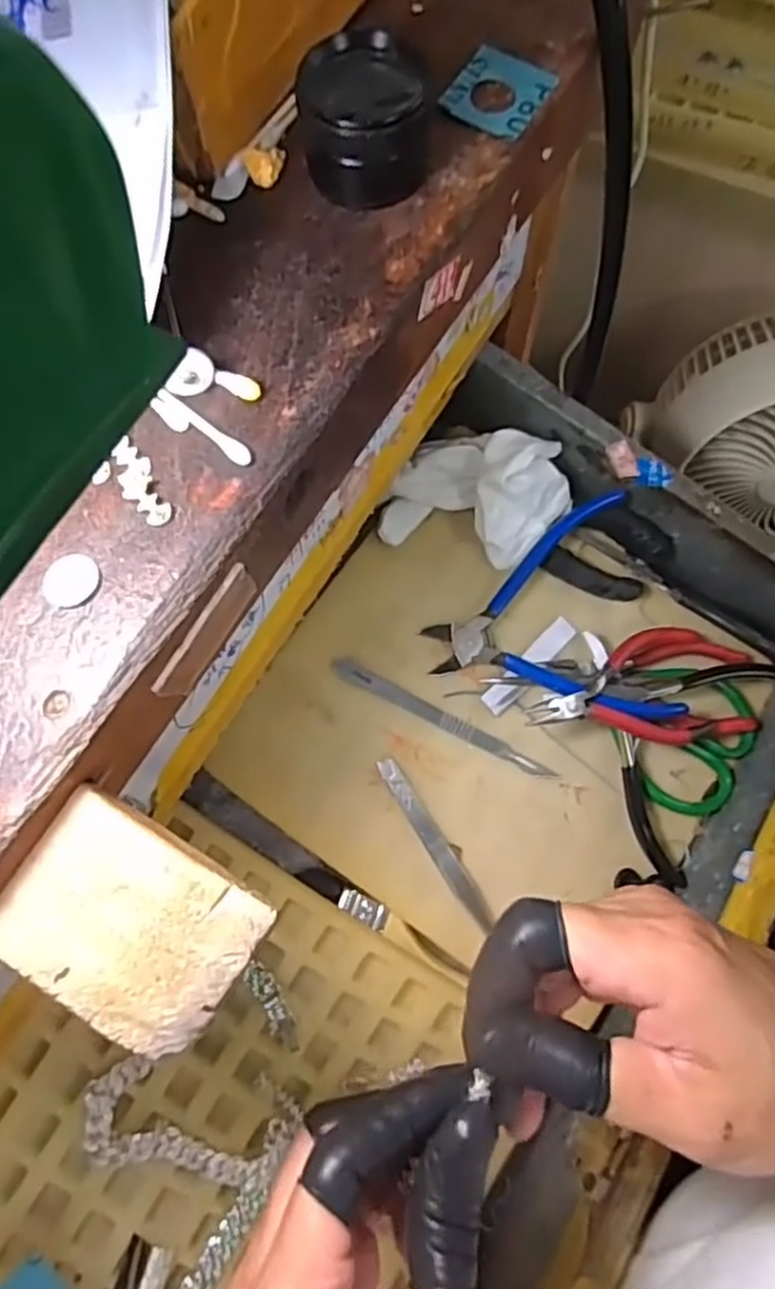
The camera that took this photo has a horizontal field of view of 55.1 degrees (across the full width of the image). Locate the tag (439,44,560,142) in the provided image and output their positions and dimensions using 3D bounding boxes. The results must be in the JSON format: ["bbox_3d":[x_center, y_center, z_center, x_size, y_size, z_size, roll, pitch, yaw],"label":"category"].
[{"bbox_3d":[0.039,-0.191,0.255,0.031,0.004,0.035,31,75,11],"label":"tag"}]

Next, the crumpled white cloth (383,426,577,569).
[{"bbox_3d":[0.052,-0.082,0.417,0.113,0.056,0.061,-8,71,-1],"label":"crumpled white cloth"}]

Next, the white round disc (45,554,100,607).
[{"bbox_3d":[-0.086,-0.018,0.201,0.015,0.004,0.015,0,71,1],"label":"white round disc"}]

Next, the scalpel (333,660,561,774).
[{"bbox_3d":[0.032,0.043,0.416,0.138,0.007,0.010,28,74,-5],"label":"scalpel"}]

